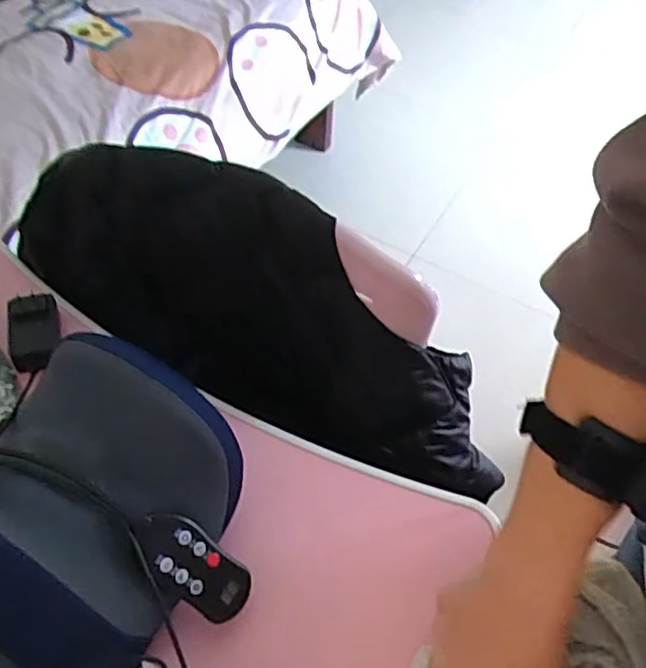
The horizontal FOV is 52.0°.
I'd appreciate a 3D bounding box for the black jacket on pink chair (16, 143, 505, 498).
[{"bbox_3d":[-0.040,0.002,0.630,0.521,0.210,0.141,34,56,-5],"label":"black jacket on pink chair"}]

